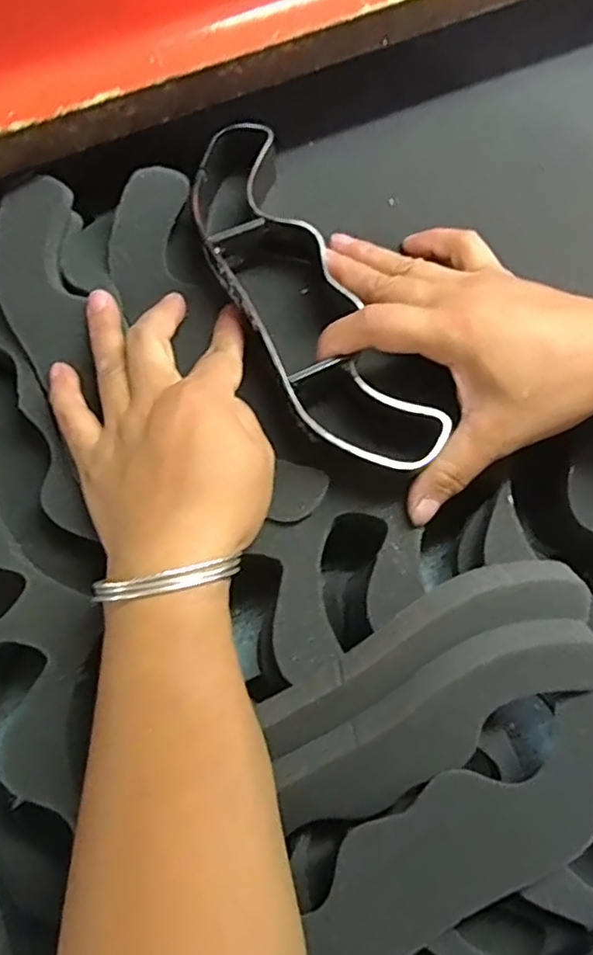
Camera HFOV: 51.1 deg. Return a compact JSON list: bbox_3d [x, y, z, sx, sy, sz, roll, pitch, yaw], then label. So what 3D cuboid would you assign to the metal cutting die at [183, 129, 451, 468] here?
[{"bbox_3d":[0.002,-0.088,0.322,0.062,0.037,0.206,-27,75,-6],"label":"metal cutting die"}]

